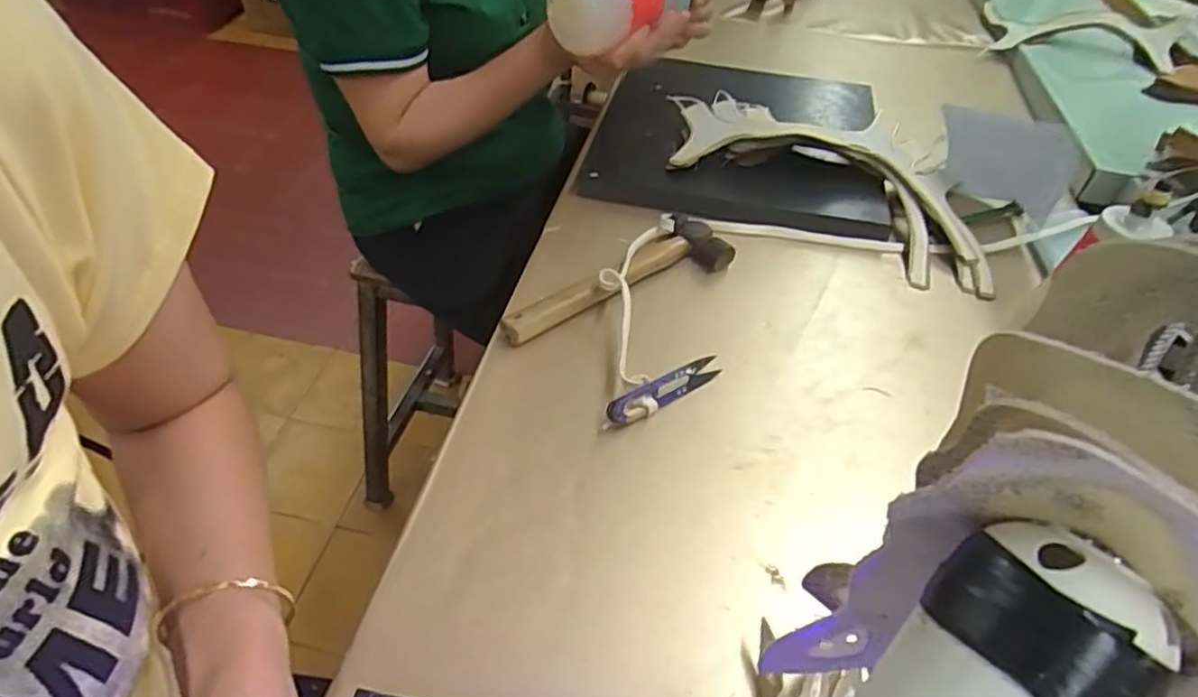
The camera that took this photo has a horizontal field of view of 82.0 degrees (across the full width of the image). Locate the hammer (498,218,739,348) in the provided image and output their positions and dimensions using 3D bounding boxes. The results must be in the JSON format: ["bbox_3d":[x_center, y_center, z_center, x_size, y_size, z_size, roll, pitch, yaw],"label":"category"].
[{"bbox_3d":[0.012,-0.058,0.583,0.216,0.025,0.060,-25,51,-25],"label":"hammer"}]

